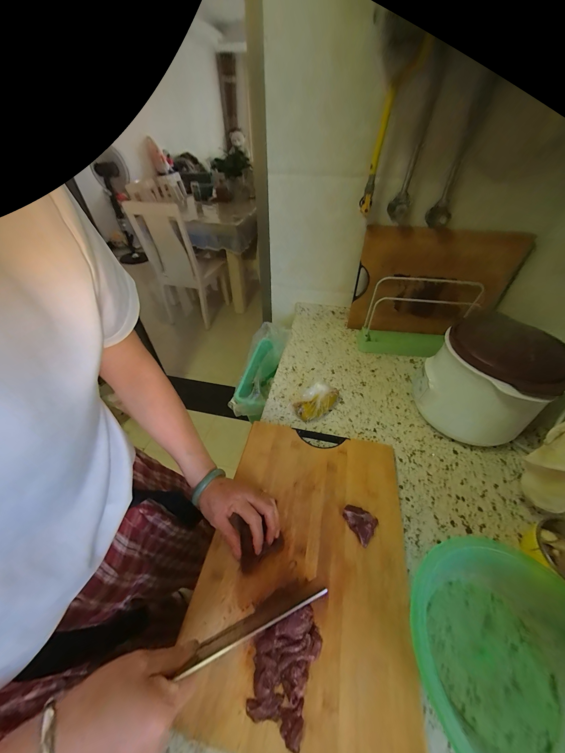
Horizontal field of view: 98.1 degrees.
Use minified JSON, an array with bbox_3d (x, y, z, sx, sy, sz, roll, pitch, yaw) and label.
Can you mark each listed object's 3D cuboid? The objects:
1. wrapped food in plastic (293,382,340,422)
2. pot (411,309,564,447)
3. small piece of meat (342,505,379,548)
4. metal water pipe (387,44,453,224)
[{"bbox_3d":[0.081,0.057,0.584,0.115,0.043,0.065,-35,55,-30],"label":"wrapped food in plastic"},{"bbox_3d":[0.392,0.015,0.507,0.190,0.213,0.179,34,54,28],"label":"pot"},{"bbox_3d":[0.122,0.231,0.392,0.051,0.018,0.043,32,53,27],"label":"small piece of meat"},{"bbox_3d":[0.284,-0.480,0.530,0.038,0.255,0.066,10,46,8],"label":"metal water pipe"}]

